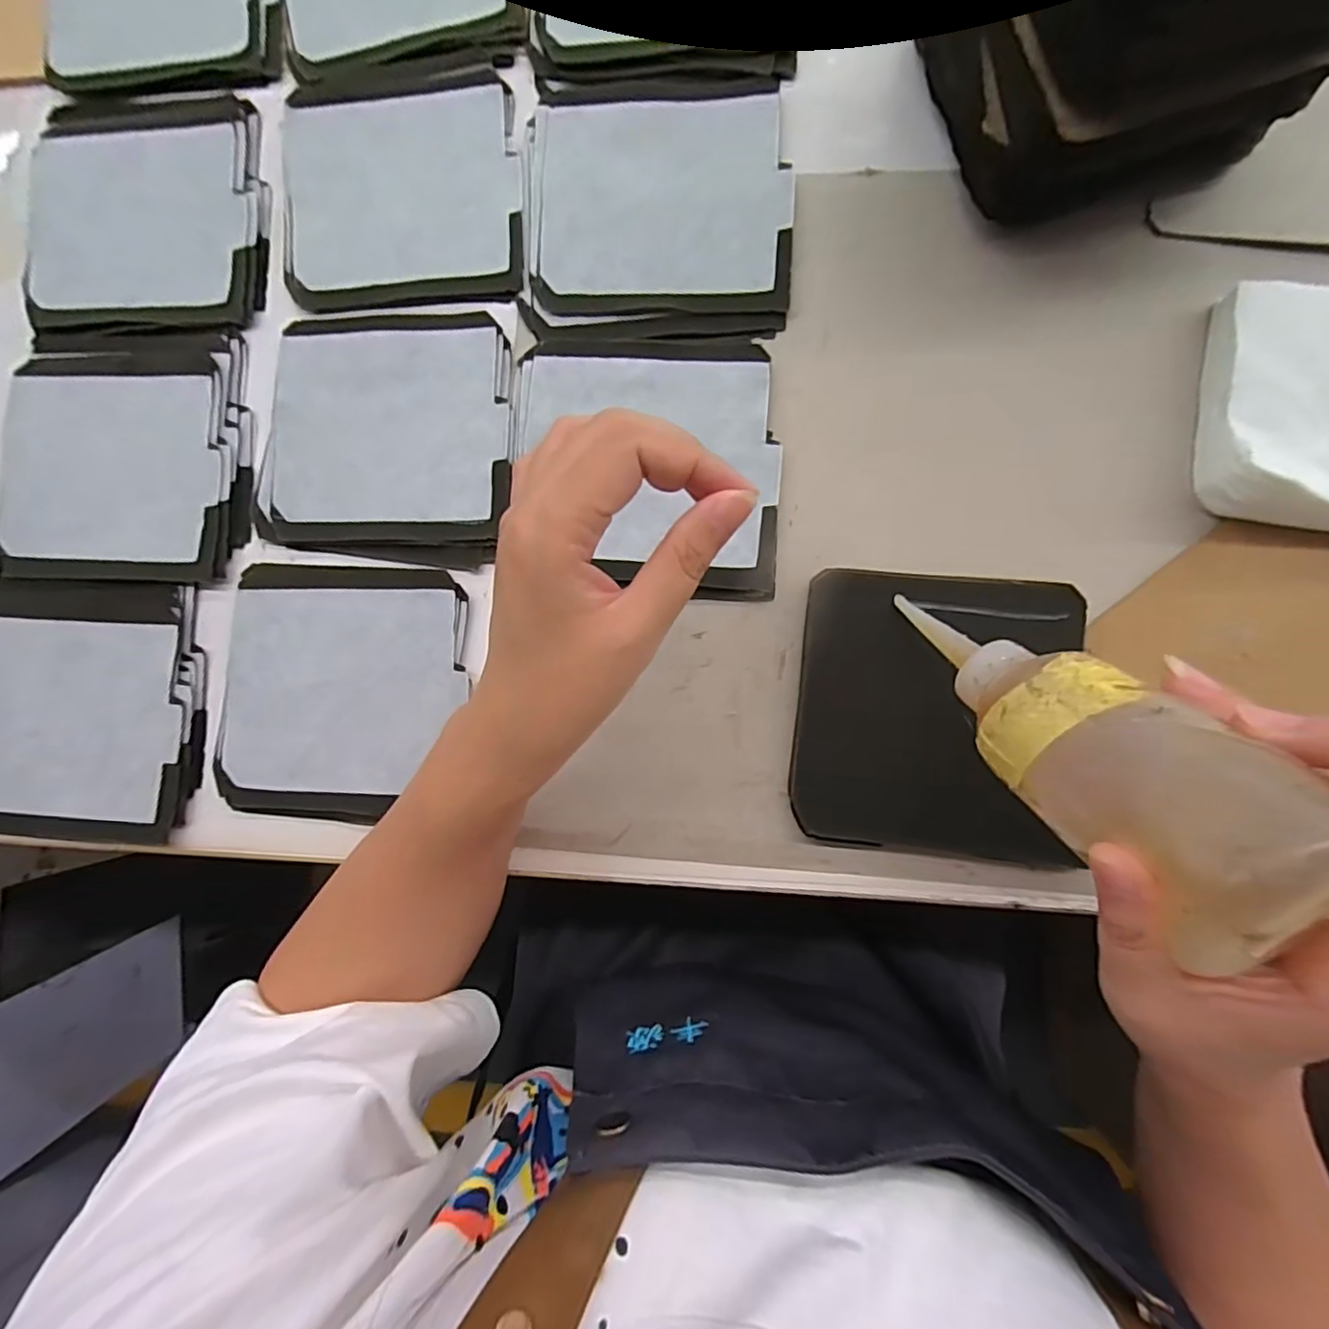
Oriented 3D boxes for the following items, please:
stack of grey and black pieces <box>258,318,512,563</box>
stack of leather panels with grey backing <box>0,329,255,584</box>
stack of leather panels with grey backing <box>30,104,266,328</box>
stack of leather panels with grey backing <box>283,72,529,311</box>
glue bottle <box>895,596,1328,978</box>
[{"bbox_3d":[-0.153,-0.128,0.327,0.138,0.008,0.136,7,87,6],"label":"stack of grey and black pieces"},{"bbox_3d":[-0.308,-0.121,0.339,0.145,0.012,0.145,4,87,5],"label":"stack of leather panels with grey backing"},{"bbox_3d":[-0.302,-0.266,0.350,0.141,0.011,0.137,3,87,5],"label":"stack of leather panels with grey backing"},{"bbox_3d":[-0.148,-0.268,0.340,0.143,0.009,0.130,1,87,5],"label":"stack of leather panels with grey backing"},{"bbox_3d":[0.138,0.022,0.213,0.048,0.163,0.040,-31,123,3],"label":"glue bottle"}]

